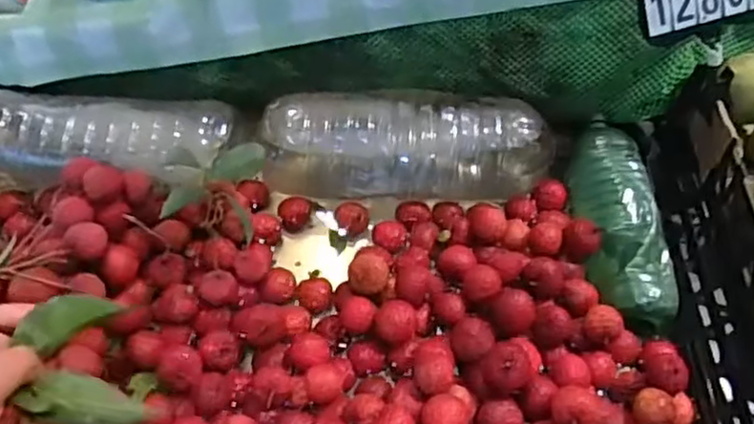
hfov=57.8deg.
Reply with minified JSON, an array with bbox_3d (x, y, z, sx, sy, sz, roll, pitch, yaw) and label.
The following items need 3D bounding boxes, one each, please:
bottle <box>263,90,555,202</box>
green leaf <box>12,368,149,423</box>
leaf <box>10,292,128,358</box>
[{"bbox_3d":[0.030,-0.062,0.660,0.269,0.074,0.096,2,56,1],"label":"bottle"},{"bbox_3d":[-0.180,0.115,0.414,0.017,0.095,0.040,-40,61,6],"label":"green leaf"},{"bbox_3d":[-0.185,0.064,0.413,0.019,0.023,0.073,27,20,17],"label":"leaf"}]

